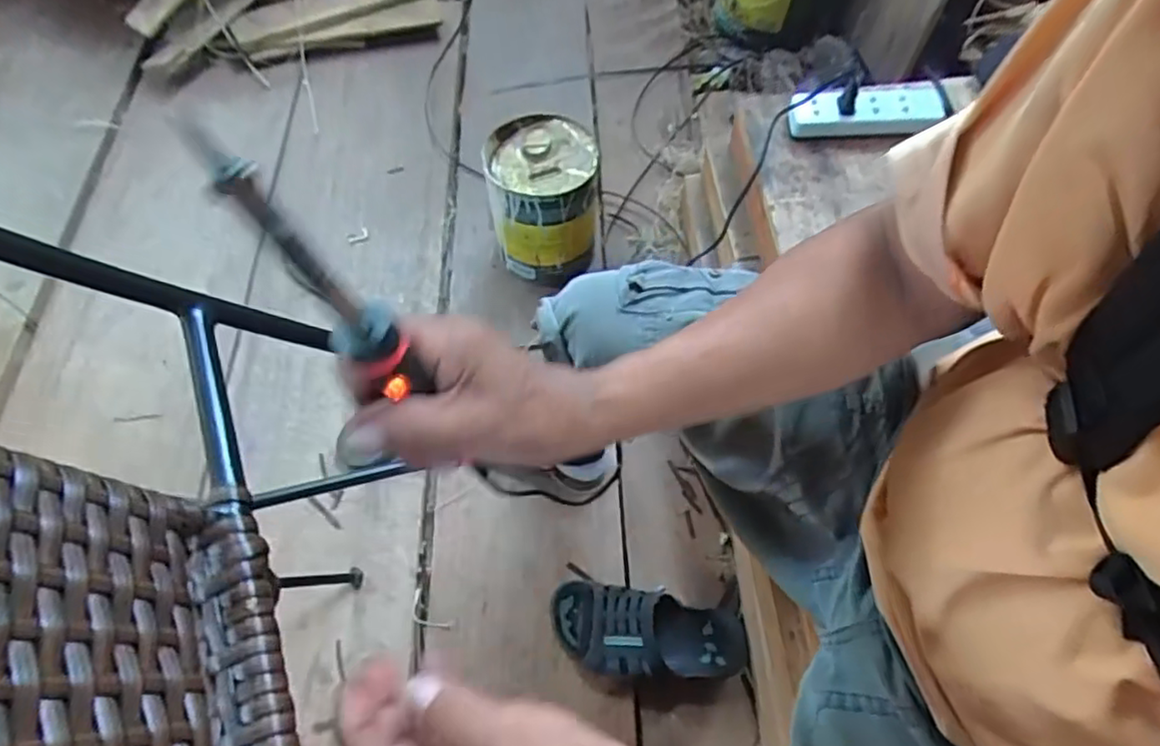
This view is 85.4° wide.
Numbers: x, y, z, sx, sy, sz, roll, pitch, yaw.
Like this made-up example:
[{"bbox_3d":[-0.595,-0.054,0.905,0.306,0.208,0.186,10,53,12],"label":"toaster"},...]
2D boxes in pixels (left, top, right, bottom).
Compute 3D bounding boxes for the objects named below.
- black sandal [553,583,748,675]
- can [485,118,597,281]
[{"bbox_3d":[0.083,0.312,0.757,0.235,0.063,0.101,4,64,4],"label":"black sandal"},{"bbox_3d":[-0.054,-0.260,0.983,0.155,0.208,0.163,-1,64,2],"label":"can"}]

